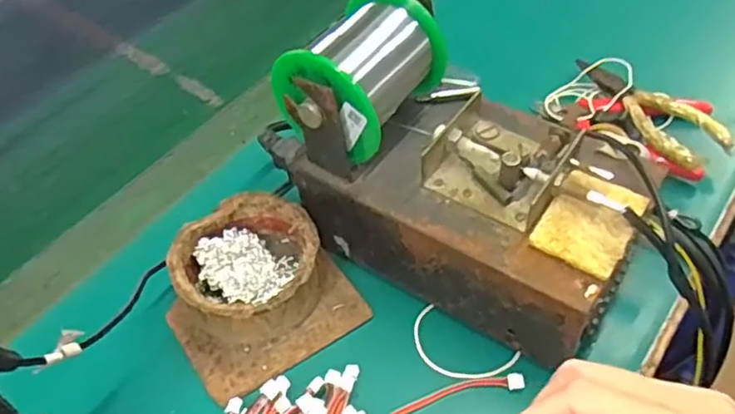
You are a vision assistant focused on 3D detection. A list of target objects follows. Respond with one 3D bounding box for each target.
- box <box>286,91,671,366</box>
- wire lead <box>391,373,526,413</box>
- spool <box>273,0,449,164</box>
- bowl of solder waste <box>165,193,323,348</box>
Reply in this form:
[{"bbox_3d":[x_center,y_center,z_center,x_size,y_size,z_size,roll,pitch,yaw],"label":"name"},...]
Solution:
[{"bbox_3d":[0.063,-0.005,0.379,0.178,0.080,0.114,30,57,24],"label":"box"},{"bbox_3d":[0.047,0.100,0.348,0.073,0.005,0.012,-11,50,-4],"label":"wire lead"},{"bbox_3d":[-0.004,-0.069,0.362,0.067,0.070,0.090,26,56,21],"label":"spool"},{"bbox_3d":[-0.068,0.037,0.384,0.081,0.041,0.080,-1,50,1],"label":"bowl of solder waste"}]

